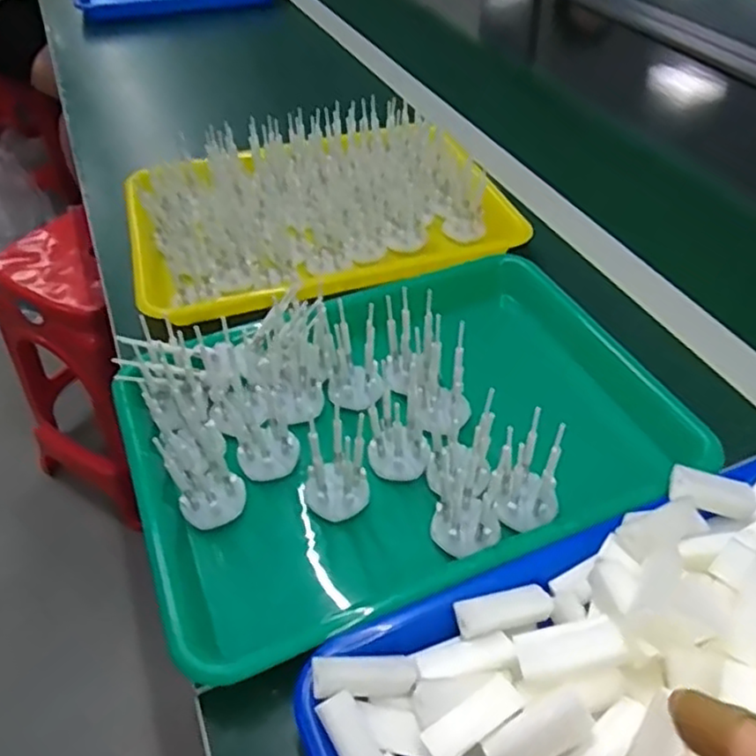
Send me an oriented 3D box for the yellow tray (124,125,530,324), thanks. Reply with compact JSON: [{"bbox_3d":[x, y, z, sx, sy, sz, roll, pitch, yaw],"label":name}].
[{"bbox_3d":[-0.055,-0.156,0.608,0.329,0.035,0.233,-15,46,-13],"label":"yellow tray"}]

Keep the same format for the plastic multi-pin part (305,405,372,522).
[{"bbox_3d":[-0.023,0.053,0.393,0.033,0.073,0.036,-1,44,1],"label":"plastic multi-pin part"}]

